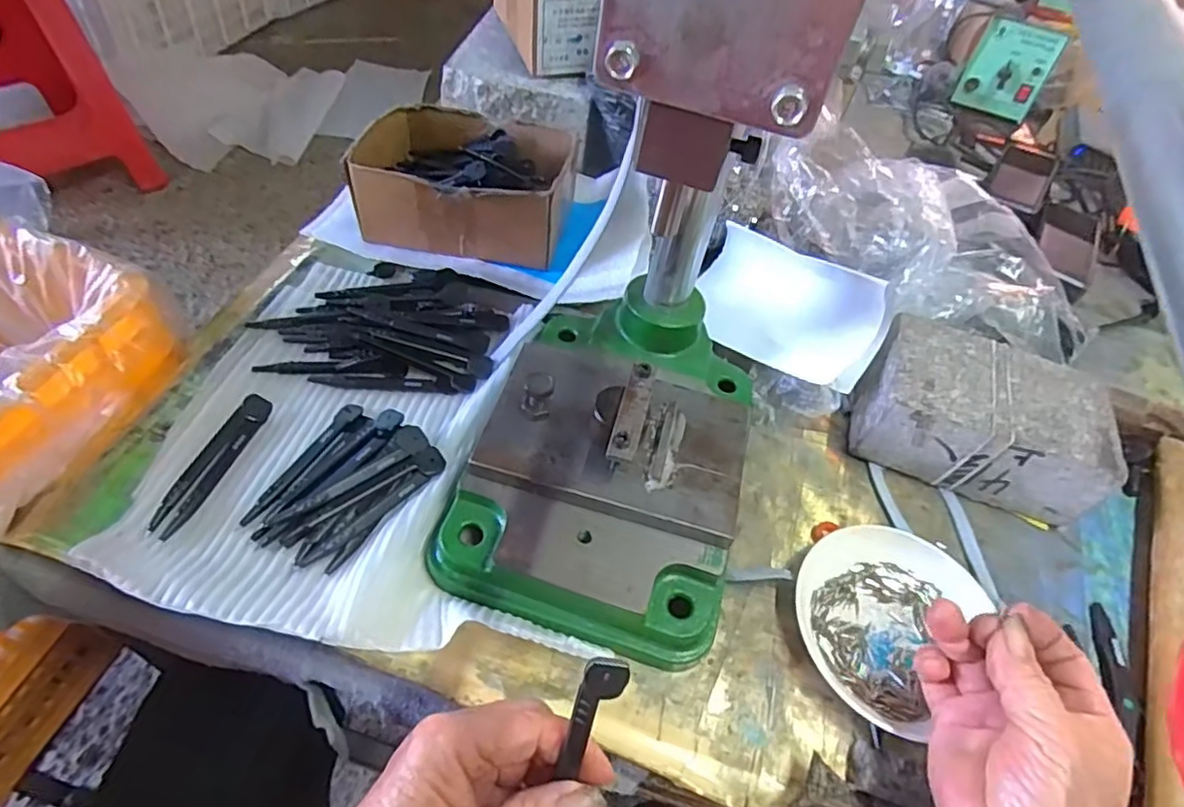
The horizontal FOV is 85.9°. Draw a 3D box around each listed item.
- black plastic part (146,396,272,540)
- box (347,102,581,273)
[{"bbox_3d":[-0.225,0.034,0.379,0.019,0.004,0.101,27,49,-11],"label":"black plastic part"},{"bbox_3d":[-0.104,-0.186,0.536,0.165,0.064,0.130,9,49,0],"label":"box"}]

